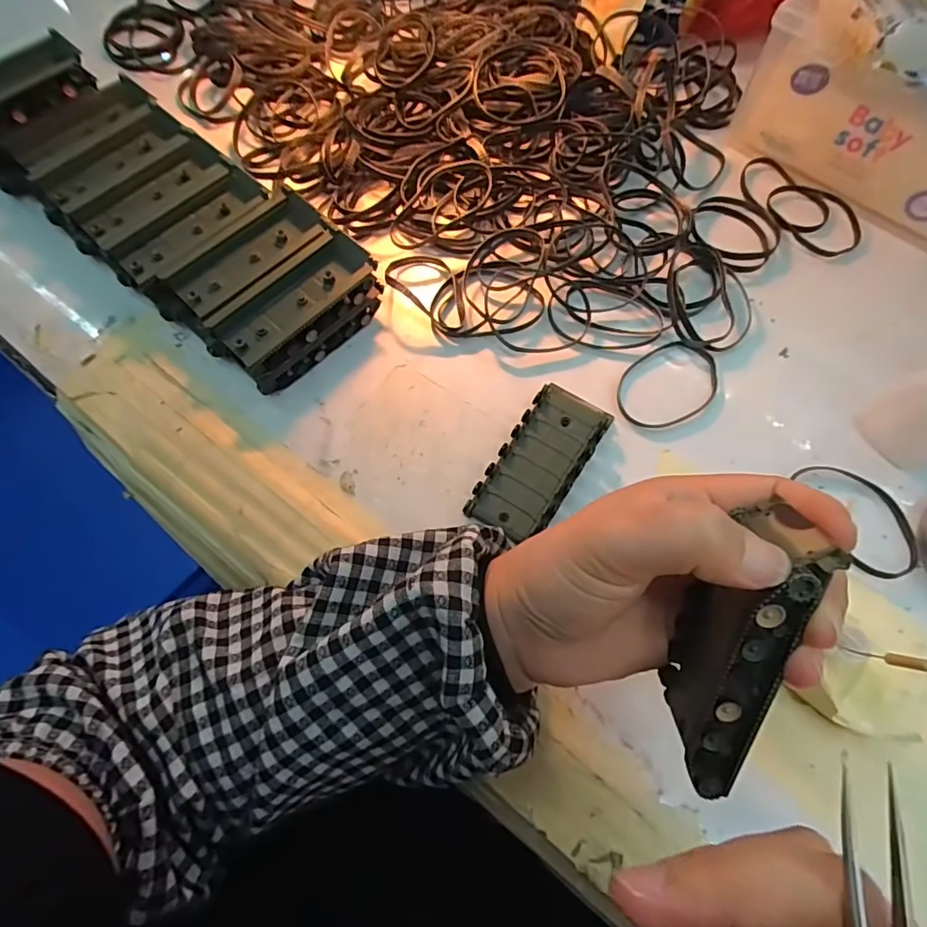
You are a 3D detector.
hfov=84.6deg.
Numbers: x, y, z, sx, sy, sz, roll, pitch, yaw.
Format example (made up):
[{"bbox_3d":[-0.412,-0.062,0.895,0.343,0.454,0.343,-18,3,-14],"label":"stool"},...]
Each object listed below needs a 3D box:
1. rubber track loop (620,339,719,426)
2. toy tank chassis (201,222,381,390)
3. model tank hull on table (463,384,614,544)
[{"bbox_3d":[0.122,-0.048,0.305,0.067,0.005,0.047,-30,72,-10],"label":"rubber track loop"},{"bbox_3d":[-0.098,-0.093,0.306,0.050,0.030,0.102,42,75,15],"label":"toy tank chassis"},{"bbox_3d":[0.044,-0.002,0.283,0.043,0.015,0.095,32,73,12],"label":"model tank hull on table"}]

